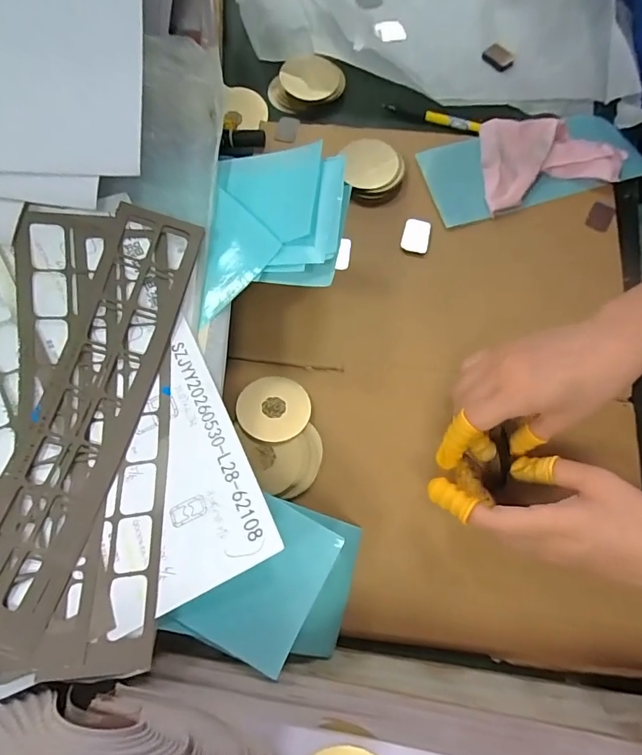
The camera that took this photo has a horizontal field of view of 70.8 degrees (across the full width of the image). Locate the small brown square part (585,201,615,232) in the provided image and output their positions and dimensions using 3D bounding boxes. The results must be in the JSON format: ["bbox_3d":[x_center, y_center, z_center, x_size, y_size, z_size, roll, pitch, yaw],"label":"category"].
[{"bbox_3d":[0.272,-0.157,0.440,0.021,0.004,0.032,28,75,9],"label":"small brown square part"}]

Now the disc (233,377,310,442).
[{"bbox_3d":[-0.040,0.025,0.379,0.059,0.004,0.058,3,58,-5],"label":"disc"}]

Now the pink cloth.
[{"bbox_3d":[0.229,-0.213,0.444,0.138,0.028,0.083,-5,72,0],"label":"pink cloth"}]

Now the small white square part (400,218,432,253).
[{"bbox_3d":[0.091,-0.135,0.431,0.025,0.013,0.027,12,73,5],"label":"small white square part"}]

